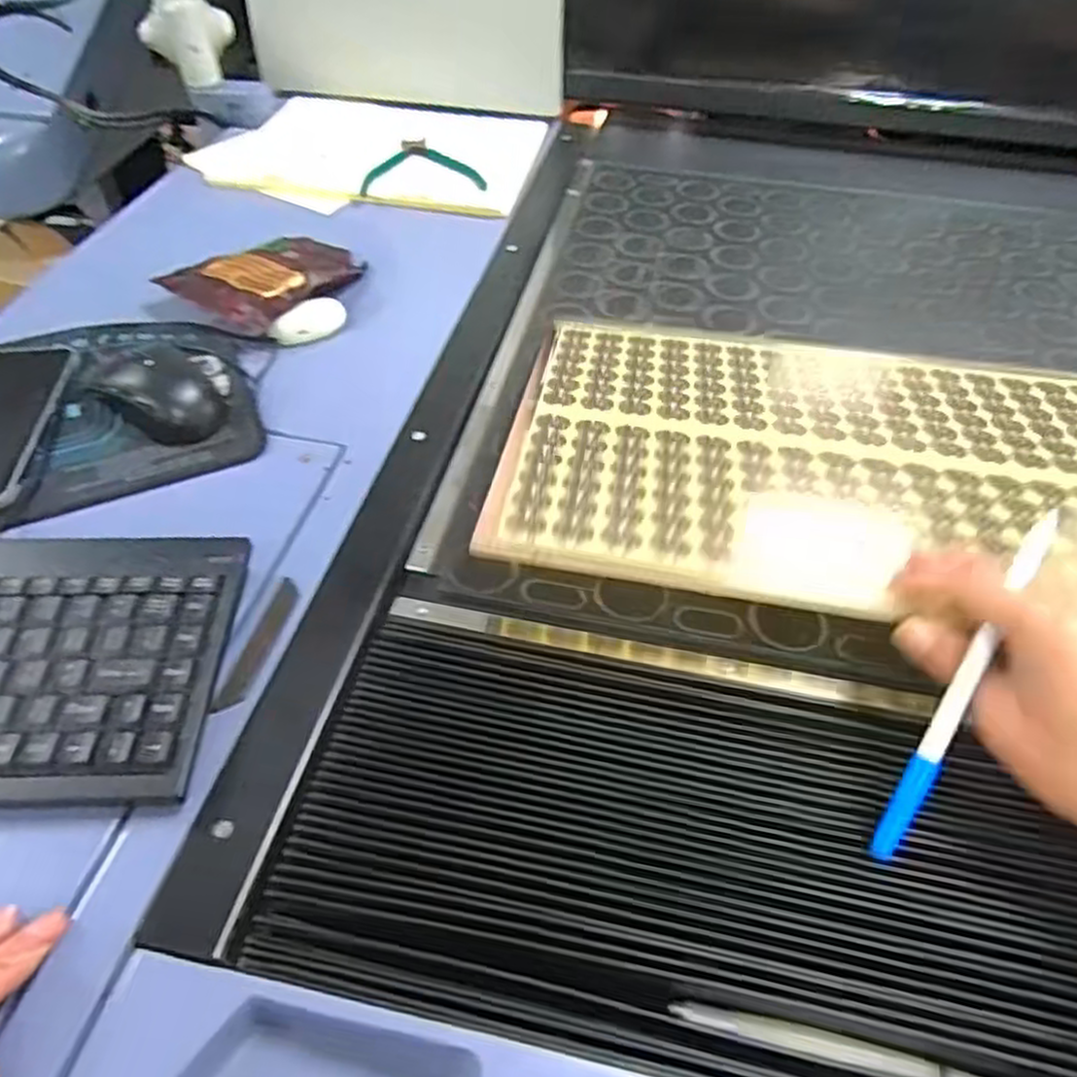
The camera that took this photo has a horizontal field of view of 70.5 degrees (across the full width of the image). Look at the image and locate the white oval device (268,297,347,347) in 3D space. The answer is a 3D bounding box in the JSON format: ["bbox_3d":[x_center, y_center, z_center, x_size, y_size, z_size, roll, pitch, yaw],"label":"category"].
[{"bbox_3d":[-0.190,-0.181,0.637,0.036,0.013,0.066,29,55,22],"label":"white oval device"}]

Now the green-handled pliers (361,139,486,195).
[{"bbox_3d":[-0.120,-0.400,0.810,0.124,0.007,0.129,-2,49,-3],"label":"green-handled pliers"}]

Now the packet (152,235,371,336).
[{"bbox_3d":[-0.233,-0.234,0.665,0.109,0.023,0.150,27,54,21],"label":"packet"}]

